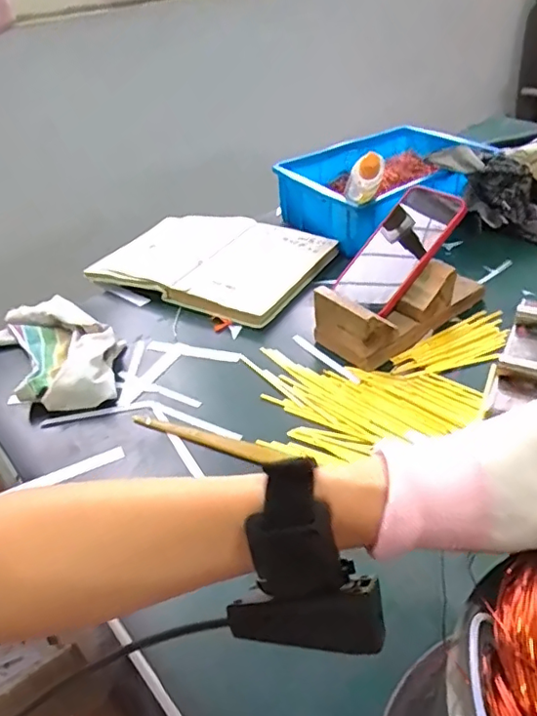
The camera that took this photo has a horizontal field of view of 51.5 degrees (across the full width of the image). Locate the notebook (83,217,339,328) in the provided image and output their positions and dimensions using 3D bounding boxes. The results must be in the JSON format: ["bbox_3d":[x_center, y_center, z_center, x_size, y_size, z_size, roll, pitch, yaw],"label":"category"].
[{"bbox_3d":[-0.077,-0.134,0.763,0.289,0.027,0.199,14,42,24],"label":"notebook"}]

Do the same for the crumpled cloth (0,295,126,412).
[{"bbox_3d":[-0.244,-0.010,0.635,0.225,0.039,0.135,27,48,35],"label":"crumpled cloth"}]

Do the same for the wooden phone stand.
[{"bbox_3d":[0.161,-0.065,0.619,0.228,0.064,0.075,-22,41,-21],"label":"wooden phone stand"}]

